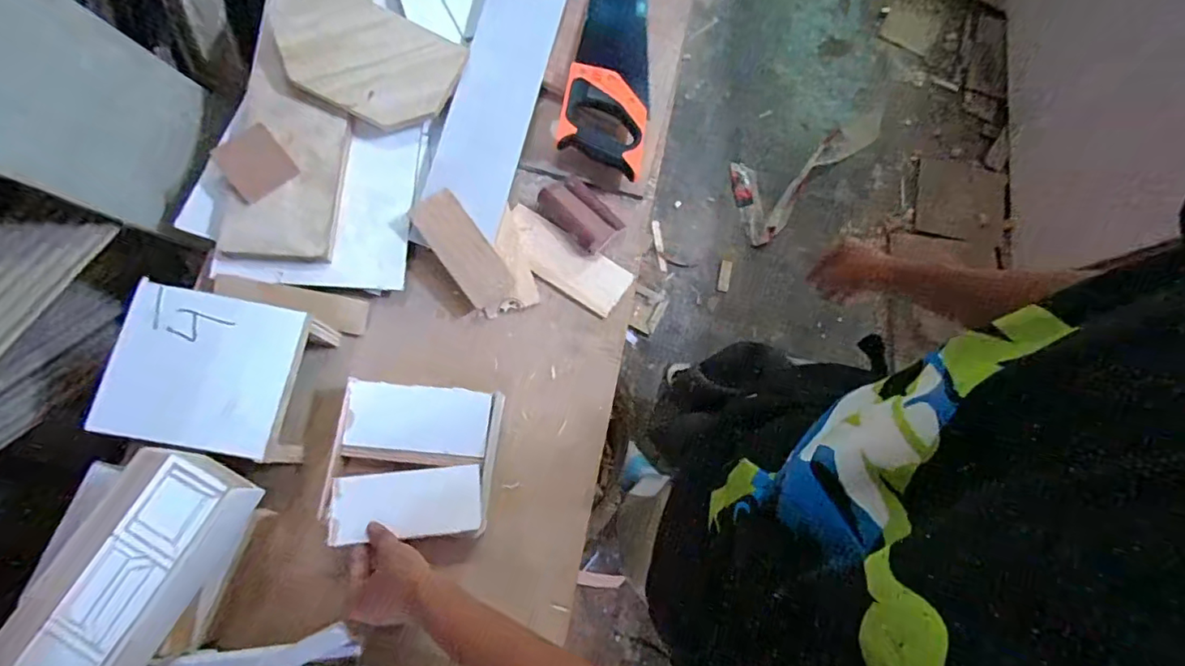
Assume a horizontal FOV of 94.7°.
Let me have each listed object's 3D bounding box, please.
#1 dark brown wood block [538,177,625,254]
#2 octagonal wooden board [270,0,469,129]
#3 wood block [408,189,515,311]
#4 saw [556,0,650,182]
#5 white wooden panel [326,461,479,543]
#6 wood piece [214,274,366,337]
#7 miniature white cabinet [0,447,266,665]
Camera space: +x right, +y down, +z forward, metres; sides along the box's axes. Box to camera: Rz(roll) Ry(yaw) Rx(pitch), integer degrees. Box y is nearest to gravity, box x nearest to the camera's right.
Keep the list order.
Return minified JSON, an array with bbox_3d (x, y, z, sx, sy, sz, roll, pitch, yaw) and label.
[{"bbox_3d":[-0.014,-0.161,0.722,0.110,0.024,0.064,43,74,6],"label":"dark brown wood block"},{"bbox_3d":[-0.284,-0.342,0.680,0.213,0.013,0.129,22,95,-10],"label":"octagonal wooden board"},{"bbox_3d":[-0.159,-0.104,0.678,0.061,0.013,0.149,-37,97,0],"label":"wood block"},{"bbox_3d":[0.046,-0.467,0.780,0.113,0.026,0.510,10,73,-4],"label":"saw"},{"bbox_3d":[-0.199,0.182,0.587,0.153,0.007,0.074,-1,61,-8],"label":"white wooden panel"},{"bbox_3d":[-0.361,-0.038,0.657,0.174,0.005,0.041,14,91,-10],"label":"wood piece"},{"bbox_3d":[-0.396,0.219,0.472,0.095,0.079,0.233,28,73,2],"label":"miniature white cabinet"}]

